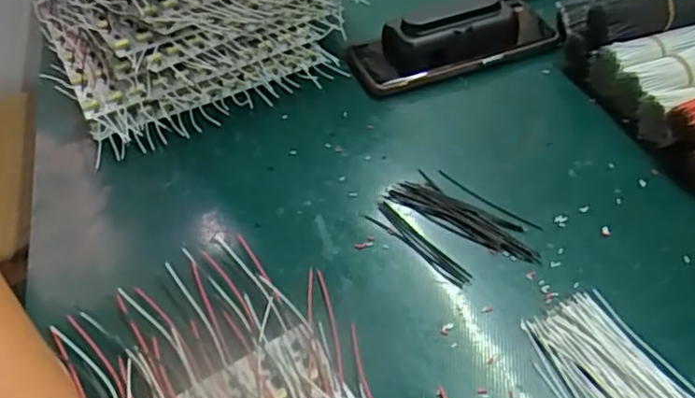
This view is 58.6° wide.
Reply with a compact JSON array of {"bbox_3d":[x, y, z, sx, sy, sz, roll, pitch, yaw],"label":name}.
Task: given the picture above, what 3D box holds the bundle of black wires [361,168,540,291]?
[{"bbox_3d":[0.064,0.015,0.376,0.064,0.004,0.099,-33,49,-24],"label":"bundle of black wires"}]

